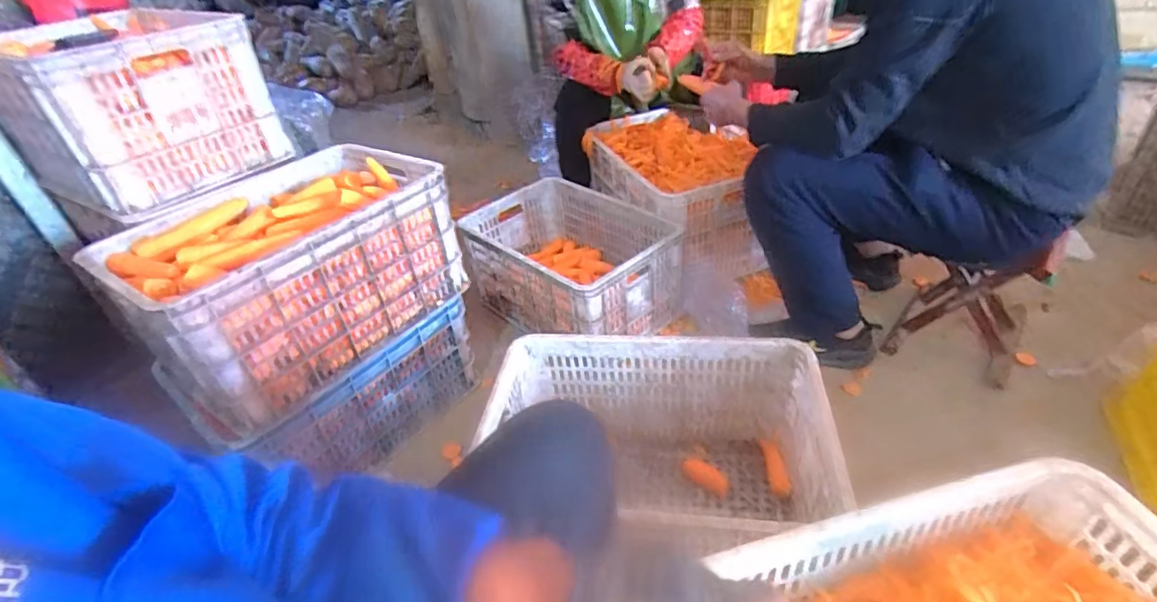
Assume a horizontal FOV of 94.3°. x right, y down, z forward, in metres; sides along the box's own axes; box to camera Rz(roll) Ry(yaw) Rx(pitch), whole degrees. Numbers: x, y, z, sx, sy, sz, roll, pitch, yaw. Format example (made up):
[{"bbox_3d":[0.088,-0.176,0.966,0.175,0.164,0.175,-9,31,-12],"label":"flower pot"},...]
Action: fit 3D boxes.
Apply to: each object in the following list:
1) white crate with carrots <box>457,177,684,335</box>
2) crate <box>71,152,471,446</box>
[{"bbox_3d":[-0.026,-0.104,1.407,0.515,0.223,0.350,27,49,37],"label":"white crate with carrots"},{"bbox_3d":[-0.529,-0.067,1.028,0.374,0.253,0.522,21,45,33],"label":"crate"}]

